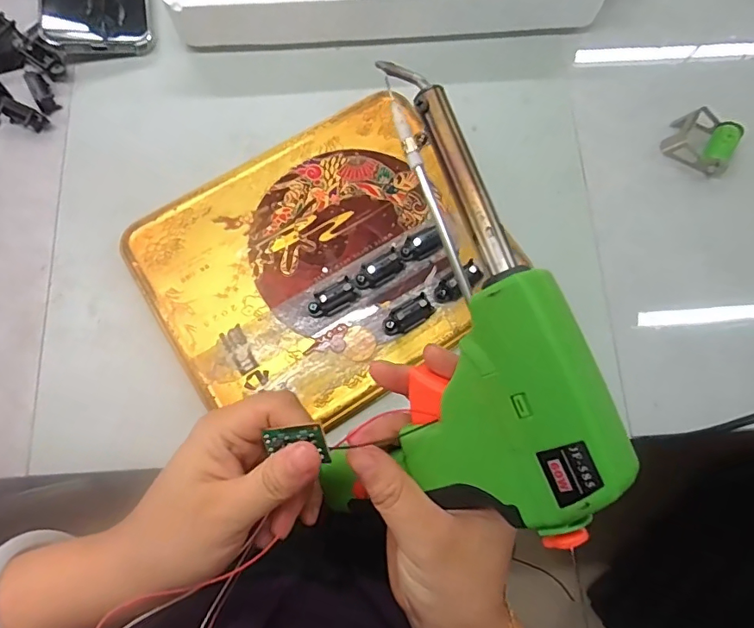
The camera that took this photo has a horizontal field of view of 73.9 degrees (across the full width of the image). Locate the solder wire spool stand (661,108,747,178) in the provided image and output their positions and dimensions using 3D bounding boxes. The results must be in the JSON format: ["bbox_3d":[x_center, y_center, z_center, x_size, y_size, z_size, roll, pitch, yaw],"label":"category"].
[{"bbox_3d":[0.252,-0.136,0.388,0.047,0.026,0.045,30,77,6],"label":"solder wire spool stand"}]

